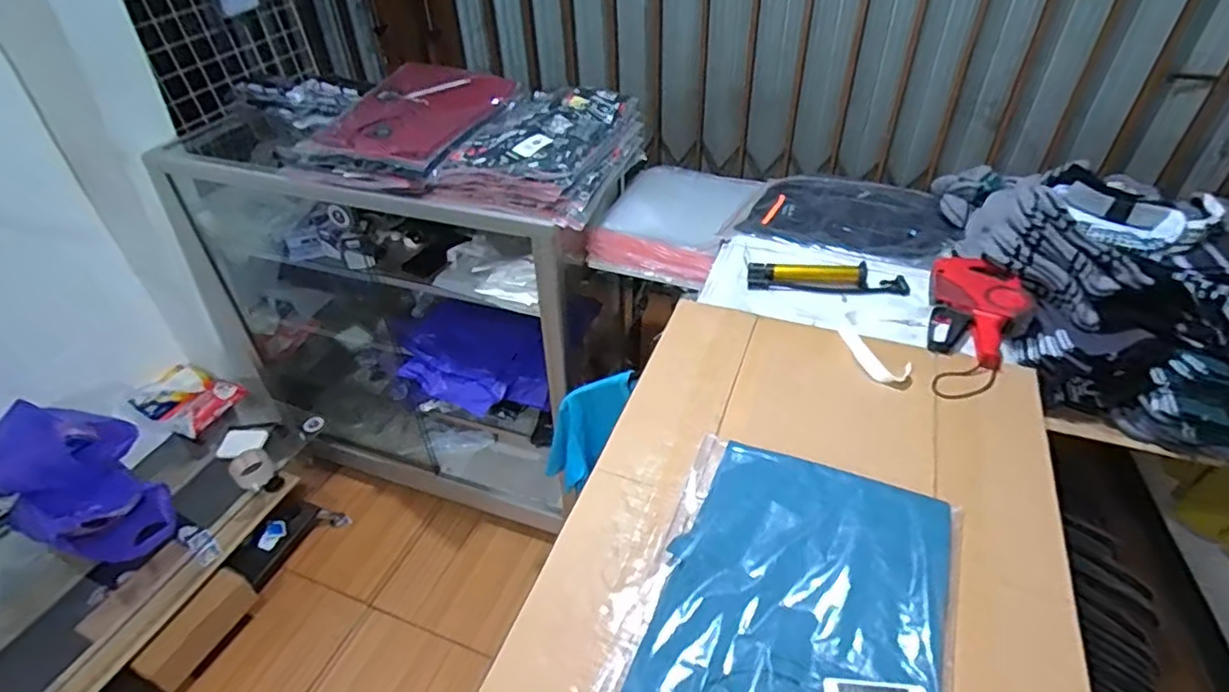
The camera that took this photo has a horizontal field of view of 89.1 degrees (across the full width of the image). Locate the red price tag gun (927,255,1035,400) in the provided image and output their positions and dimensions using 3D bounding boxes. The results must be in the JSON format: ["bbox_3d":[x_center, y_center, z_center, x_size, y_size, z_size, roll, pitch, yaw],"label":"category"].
[{"bbox_3d":[0.525,-0.033,0.893,0.129,0.046,0.281,13,44,17],"label":"red price tag gun"}]

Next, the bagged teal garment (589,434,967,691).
[{"bbox_3d":[0.169,0.254,0.595,0.286,0.027,0.368,16,45,20],"label":"bagged teal garment"}]

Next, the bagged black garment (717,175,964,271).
[{"bbox_3d":[0.422,-0.234,1.165,0.386,0.052,0.282,25,48,28],"label":"bagged black garment"}]

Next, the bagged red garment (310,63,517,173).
[{"bbox_3d":[-0.404,-0.468,1.241,0.290,0.054,0.408,12,43,15],"label":"bagged red garment"}]

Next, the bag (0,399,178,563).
[{"bbox_3d":[-1.176,0.289,1.344,0.308,0.354,0.269,24,48,27],"label":"bag"}]

